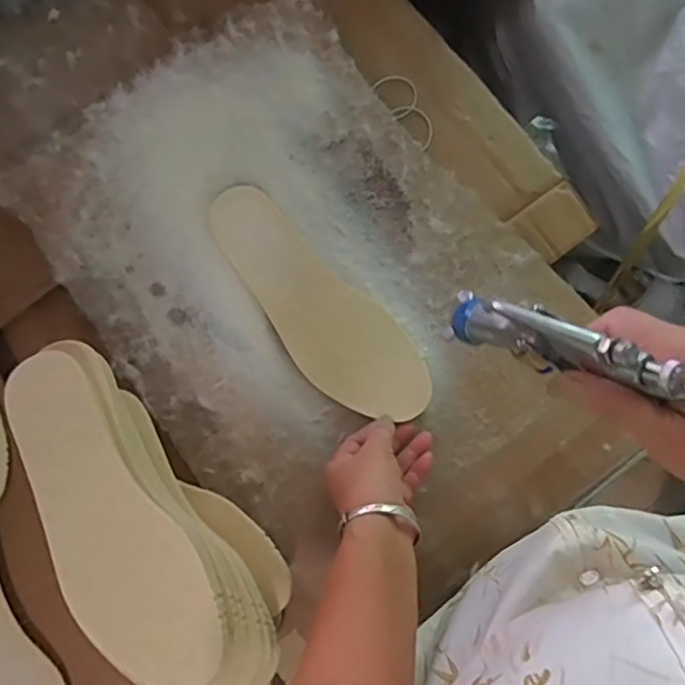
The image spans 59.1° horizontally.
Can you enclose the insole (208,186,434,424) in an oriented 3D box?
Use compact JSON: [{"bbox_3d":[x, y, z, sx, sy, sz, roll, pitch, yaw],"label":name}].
[{"bbox_3d":[-0.027,-0.034,0.558,0.087,0.009,0.264,-41,83,-9],"label":"insole"}]

